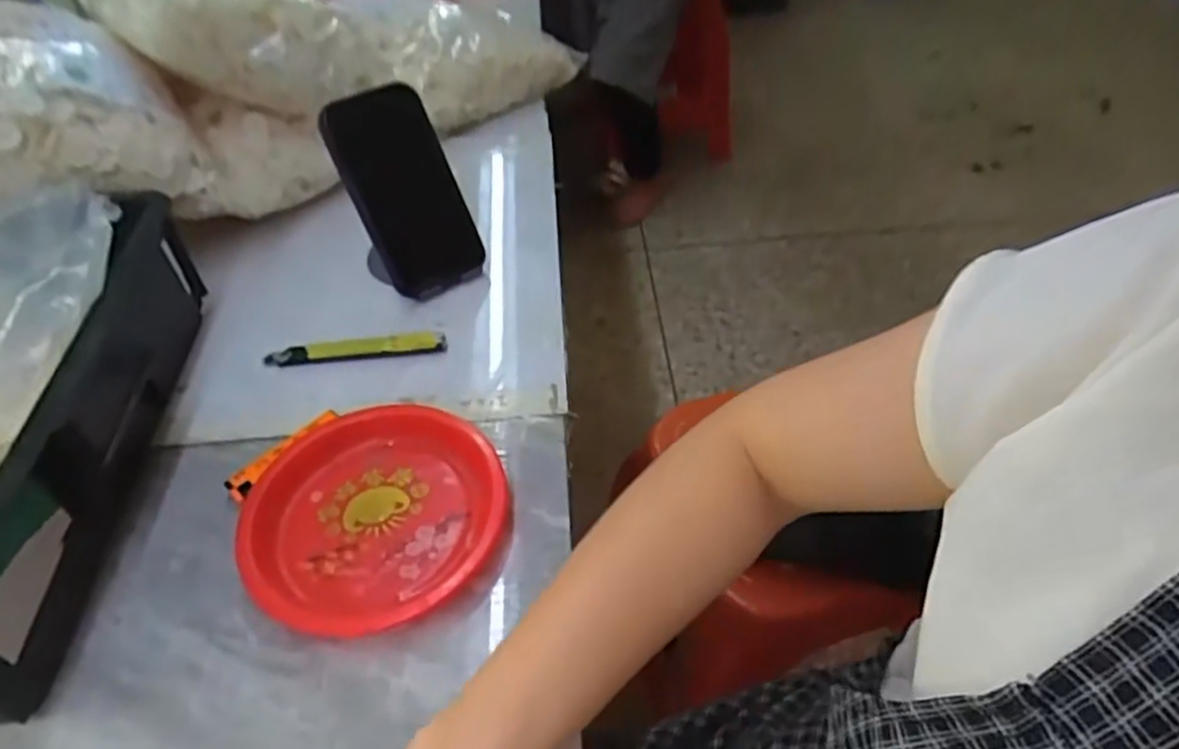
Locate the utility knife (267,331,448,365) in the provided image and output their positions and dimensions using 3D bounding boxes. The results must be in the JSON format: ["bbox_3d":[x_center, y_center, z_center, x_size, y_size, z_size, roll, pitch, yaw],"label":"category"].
[{"bbox_3d":[-0.171,-0.019,0.539,0.127,0.015,0.016,-3,46,2],"label":"utility knife"}]

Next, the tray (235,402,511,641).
[{"bbox_3d":[-0.125,0.082,0.439,0.148,0.021,0.146,-2,46,2],"label":"tray"}]

